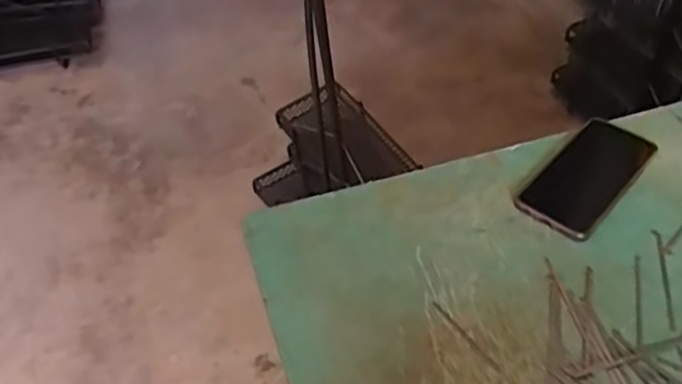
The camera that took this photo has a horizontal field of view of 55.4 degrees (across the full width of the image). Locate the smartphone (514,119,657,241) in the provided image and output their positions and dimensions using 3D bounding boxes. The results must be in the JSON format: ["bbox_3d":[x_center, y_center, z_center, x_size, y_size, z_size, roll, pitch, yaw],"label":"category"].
[{"bbox_3d":[0.246,-0.016,0.653,0.077,0.016,0.161,31,54,29],"label":"smartphone"}]

